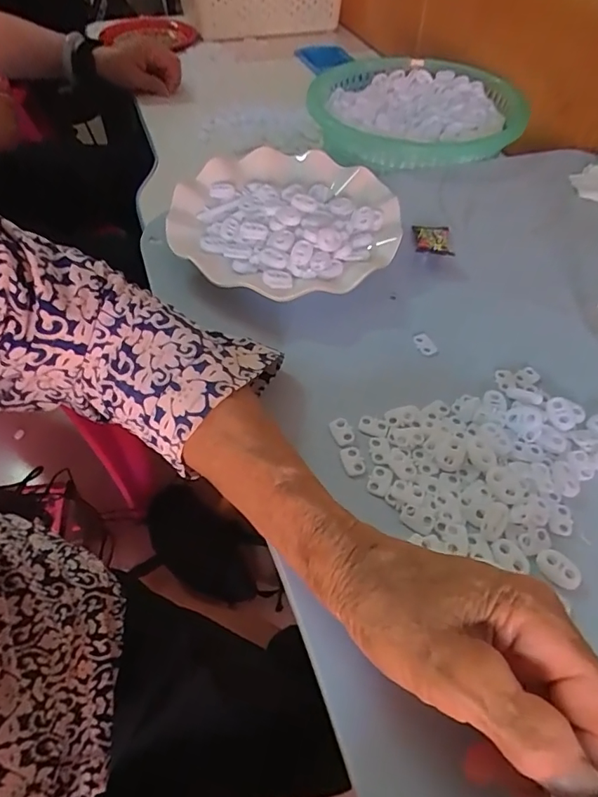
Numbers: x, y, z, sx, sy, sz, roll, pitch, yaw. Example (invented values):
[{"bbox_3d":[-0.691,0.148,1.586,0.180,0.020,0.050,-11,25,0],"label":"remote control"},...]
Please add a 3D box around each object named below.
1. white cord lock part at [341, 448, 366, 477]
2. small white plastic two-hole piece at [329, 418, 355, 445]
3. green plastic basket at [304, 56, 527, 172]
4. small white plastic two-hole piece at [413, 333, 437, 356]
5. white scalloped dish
[{"bbox_3d":[0.033,0.037,0.299,0.012,0.004,0.018,-12,56,-6],"label":"white cord lock part"},{"bbox_3d":[0.027,0.020,0.309,0.012,0.004,0.018,-23,58,-13],"label":"small white plastic two-hole piece"},{"bbox_3d":[0.132,-0.343,0.580,0.221,0.049,0.292,8,56,8],"label":"green plastic basket"},{"bbox_3d":[0.091,-0.039,0.360,0.009,0.005,0.018,-26,58,-15],"label":"small white plastic two-hole piece"},{"bbox_3d":[-0.013,-0.148,0.404,0.185,0.025,0.184,-39,63,-22],"label":"white scalloped dish"}]

